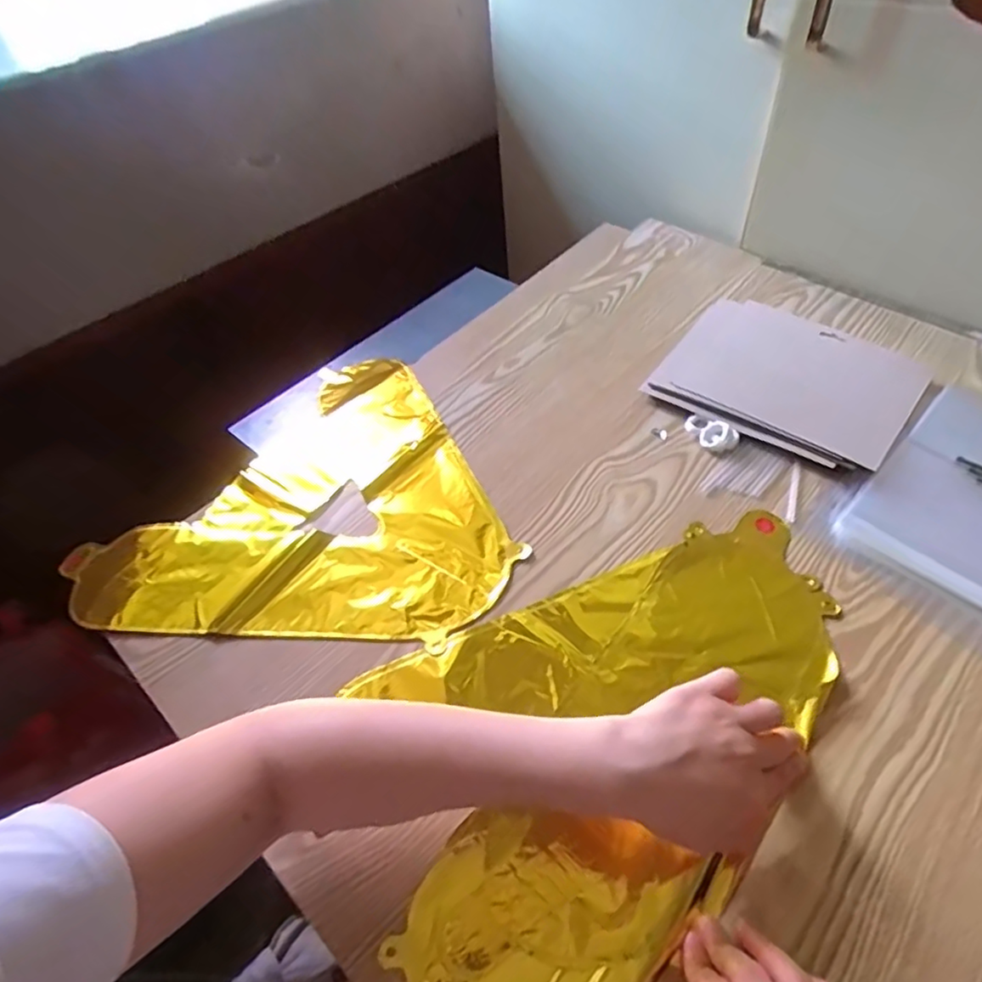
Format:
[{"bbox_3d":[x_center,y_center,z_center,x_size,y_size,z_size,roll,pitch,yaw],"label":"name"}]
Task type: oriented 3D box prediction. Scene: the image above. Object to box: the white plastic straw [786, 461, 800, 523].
[{"bbox_3d":[0.262,0.001,0.534,0.007,0.004,0.065,14,53,17],"label":"white plastic straw"}]

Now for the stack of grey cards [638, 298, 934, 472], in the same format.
[{"bbox_3d":[0.289,-0.111,0.607,0.216,0.019,0.174,31,59,28],"label":"stack of grey cards"}]

